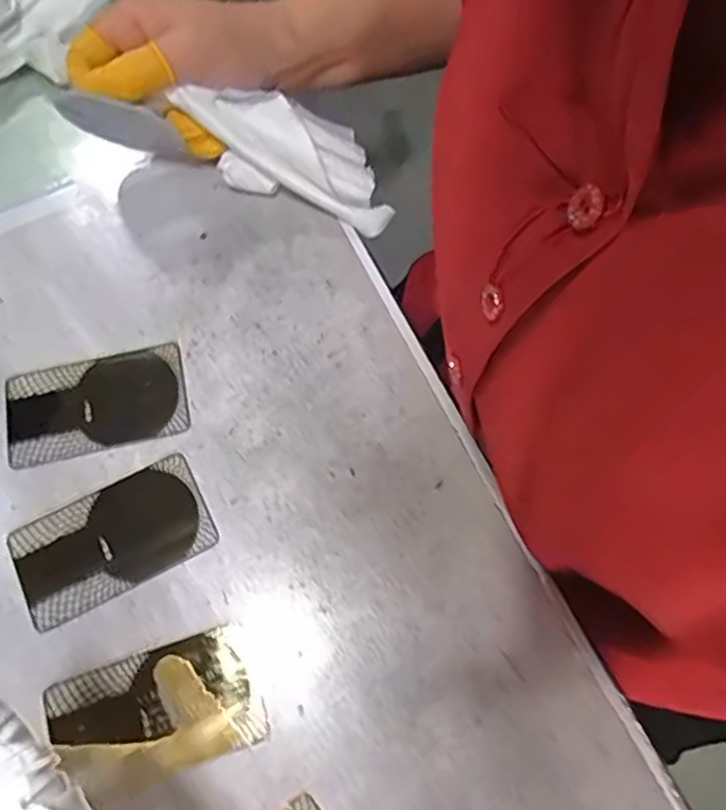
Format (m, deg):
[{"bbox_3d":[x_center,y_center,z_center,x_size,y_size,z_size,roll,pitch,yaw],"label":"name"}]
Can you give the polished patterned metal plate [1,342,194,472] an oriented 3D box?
[{"bbox_3d":[-0.130,-0.001,0.319,0.086,0.004,0.048,-14,70,-3],"label":"polished patterned metal plate"}]

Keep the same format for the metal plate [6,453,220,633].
[{"bbox_3d":[-0.114,0.061,0.298,0.087,0.005,0.049,-26,69,-9],"label":"metal plate"}]

